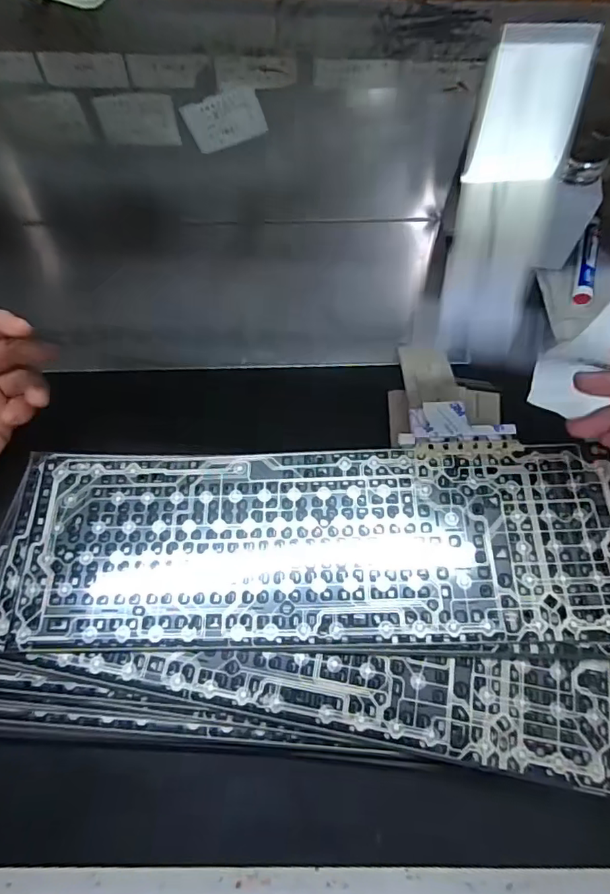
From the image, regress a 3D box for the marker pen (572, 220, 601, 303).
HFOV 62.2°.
[{"bbox_3d":[0.256,-0.170,0.461,0.016,0.020,0.094,17,65,7],"label":"marker pen"}]

